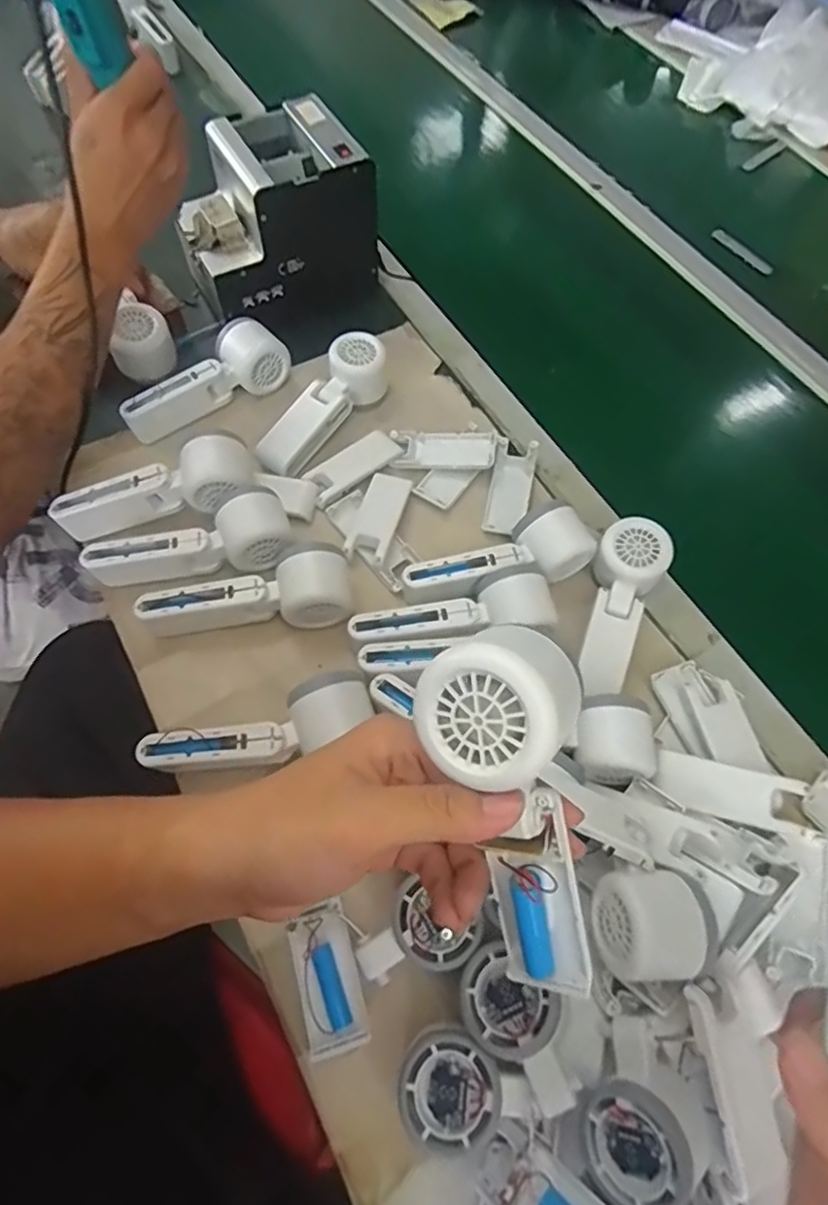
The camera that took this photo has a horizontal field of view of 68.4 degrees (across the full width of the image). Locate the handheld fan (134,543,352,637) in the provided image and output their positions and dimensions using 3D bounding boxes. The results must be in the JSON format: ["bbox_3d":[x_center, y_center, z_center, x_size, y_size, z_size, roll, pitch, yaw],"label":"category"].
[{"bbox_3d":[-0.134,0.000,0.491,0.168,0.045,0.059,-16,65,-11],"label":"handheld fan"}]

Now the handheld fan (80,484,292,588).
[{"bbox_3d":[-0.188,-0.047,0.512,0.166,0.050,0.057,-16,66,-11],"label":"handheld fan"}]

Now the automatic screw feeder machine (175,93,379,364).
[{"bbox_3d":[-0.146,-0.392,0.648,0.176,0.171,0.130,-26,68,-15],"label":"automatic screw feeder machine"}]

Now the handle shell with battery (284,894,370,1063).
[{"bbox_3d":[-0.056,0.248,0.400,0.044,0.018,0.079,-14,65,-10],"label":"handle shell with battery"}]

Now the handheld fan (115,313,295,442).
[{"bbox_3d":[-0.205,-0.219,0.597,0.168,0.056,0.053,-31,69,-17],"label":"handheld fan"}]

